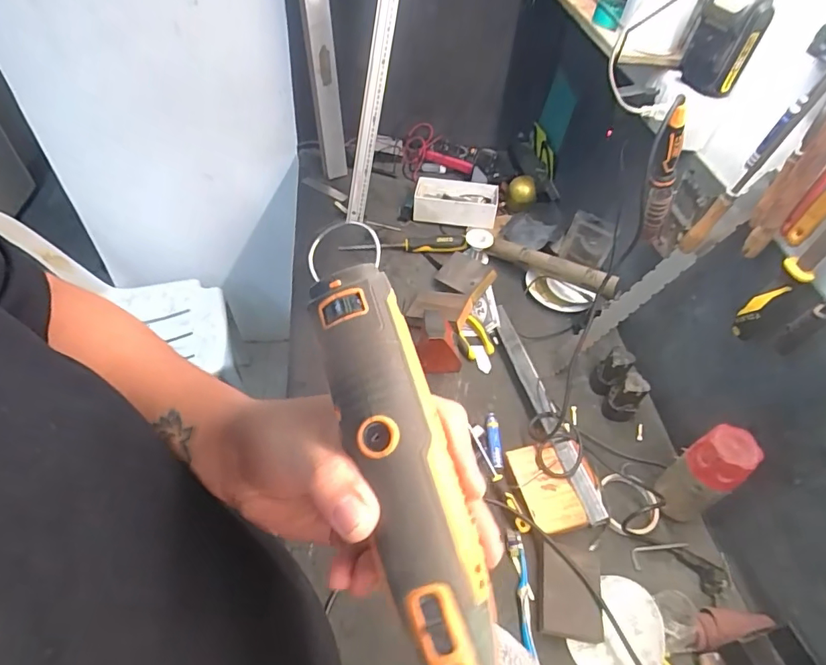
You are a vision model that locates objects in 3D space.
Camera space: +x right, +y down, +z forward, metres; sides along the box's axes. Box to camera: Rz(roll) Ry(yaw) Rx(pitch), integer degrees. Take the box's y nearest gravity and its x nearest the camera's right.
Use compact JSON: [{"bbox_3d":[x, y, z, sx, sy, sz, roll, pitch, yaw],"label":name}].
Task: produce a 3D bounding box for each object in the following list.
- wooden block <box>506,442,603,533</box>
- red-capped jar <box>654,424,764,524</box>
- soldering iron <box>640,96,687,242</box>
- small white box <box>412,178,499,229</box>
[{"bbox_3d":[0.206,0.214,0.682,0.120,0.013,0.119,-7,52,-11],"label":"wooden block"},{"bbox_3d":[0.378,0.188,0.636,0.057,0.157,0.067,-25,57,-23],"label":"red-capped jar"},{"bbox_3d":[0.324,-0.200,0.636,0.034,0.244,0.024,-37,59,-2],"label":"soldering iron"},{"bbox_3d":[0.092,-0.283,1.066,0.180,0.053,0.106,11,51,4],"label":"small white box"}]

